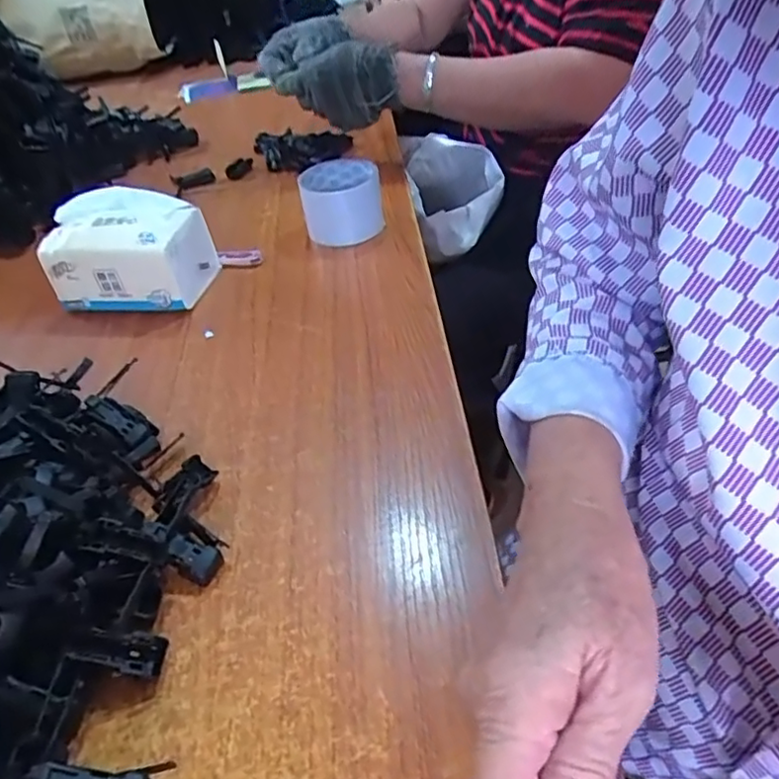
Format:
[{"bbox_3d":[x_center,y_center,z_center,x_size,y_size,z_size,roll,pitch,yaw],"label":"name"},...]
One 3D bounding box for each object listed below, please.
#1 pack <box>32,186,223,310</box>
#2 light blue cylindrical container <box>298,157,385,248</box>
[{"bbox_3d":[-0.250,-0.132,0.594,0.136,0.093,0.086,0,41,9],"label":"pack"},{"bbox_3d":[-0.050,-0.205,0.667,0.083,0.066,0.084,-5,41,4],"label":"light blue cylindrical container"}]

